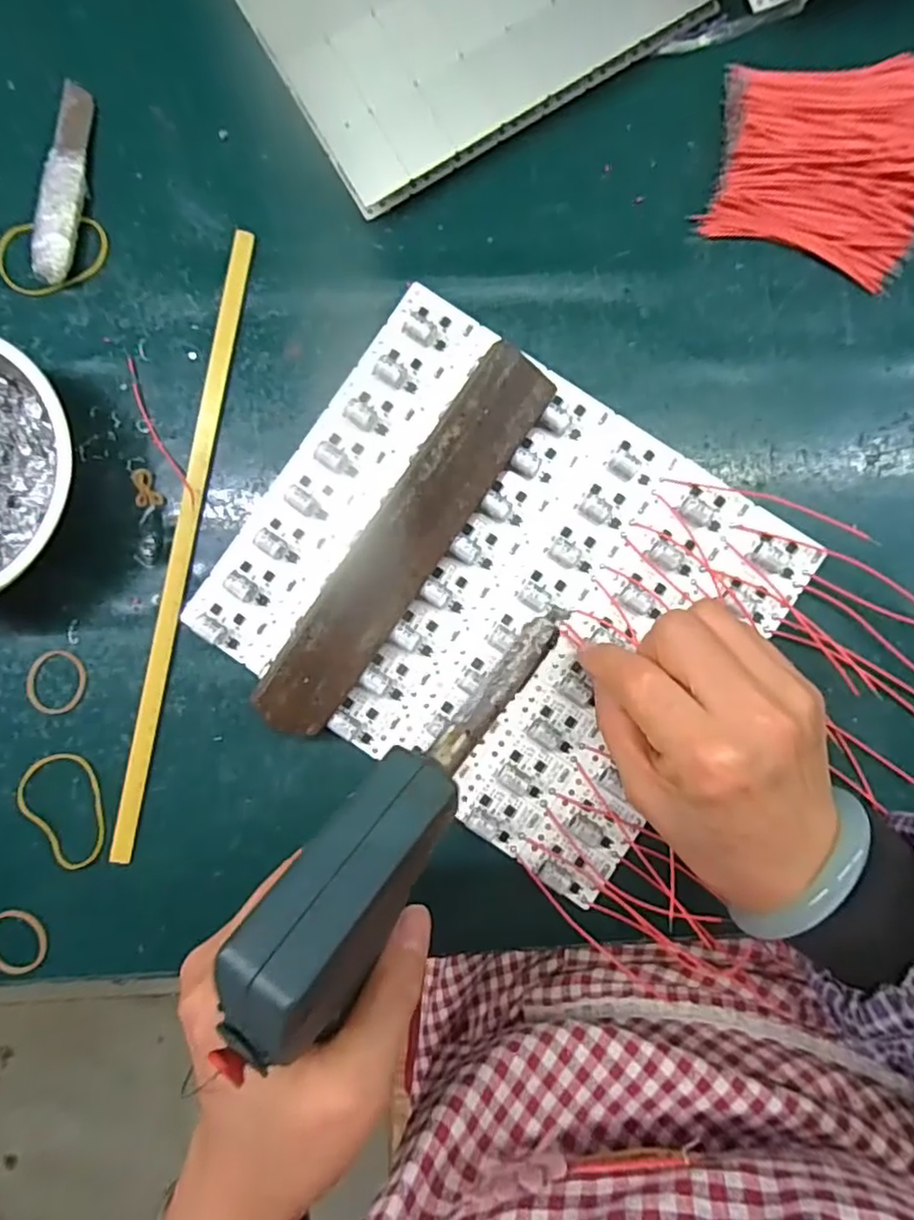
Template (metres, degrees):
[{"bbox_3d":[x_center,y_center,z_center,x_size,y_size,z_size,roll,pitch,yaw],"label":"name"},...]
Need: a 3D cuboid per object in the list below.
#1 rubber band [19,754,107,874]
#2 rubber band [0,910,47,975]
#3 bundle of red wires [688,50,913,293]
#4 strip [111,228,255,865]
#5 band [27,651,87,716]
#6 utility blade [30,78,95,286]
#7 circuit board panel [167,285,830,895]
[{"bbox_3d":[-0.191,0.098,0.304,0.039,0.004,0.056,-21,87,2],"label":"rubber band"},{"bbox_3d":[-0.213,0.161,0.304,0.024,0.007,0.032,-31,87,1],"label":"rubber band"},{"bbox_3d":[0.180,-0.224,0.303,0.102,0.011,0.107,15,89,3],"label":"bundle of red wires"},{"bbox_3d":[-0.136,-0.034,0.308,0.013,0.006,0.309,10,89,3],"label":"strip"},{"bbox_3d":[-0.199,0.036,0.309,0.031,0.004,0.032,0,88,3],"label":"band"},{"bbox_3d":[-0.200,-0.218,0.317,0.022,0.011,0.104,4,88,3],"label":"utility blade"},{"bbox_3d":[0.019,-0.013,0.299,0.234,0.015,0.200,34,90,3],"label":"circuit board panel"}]

